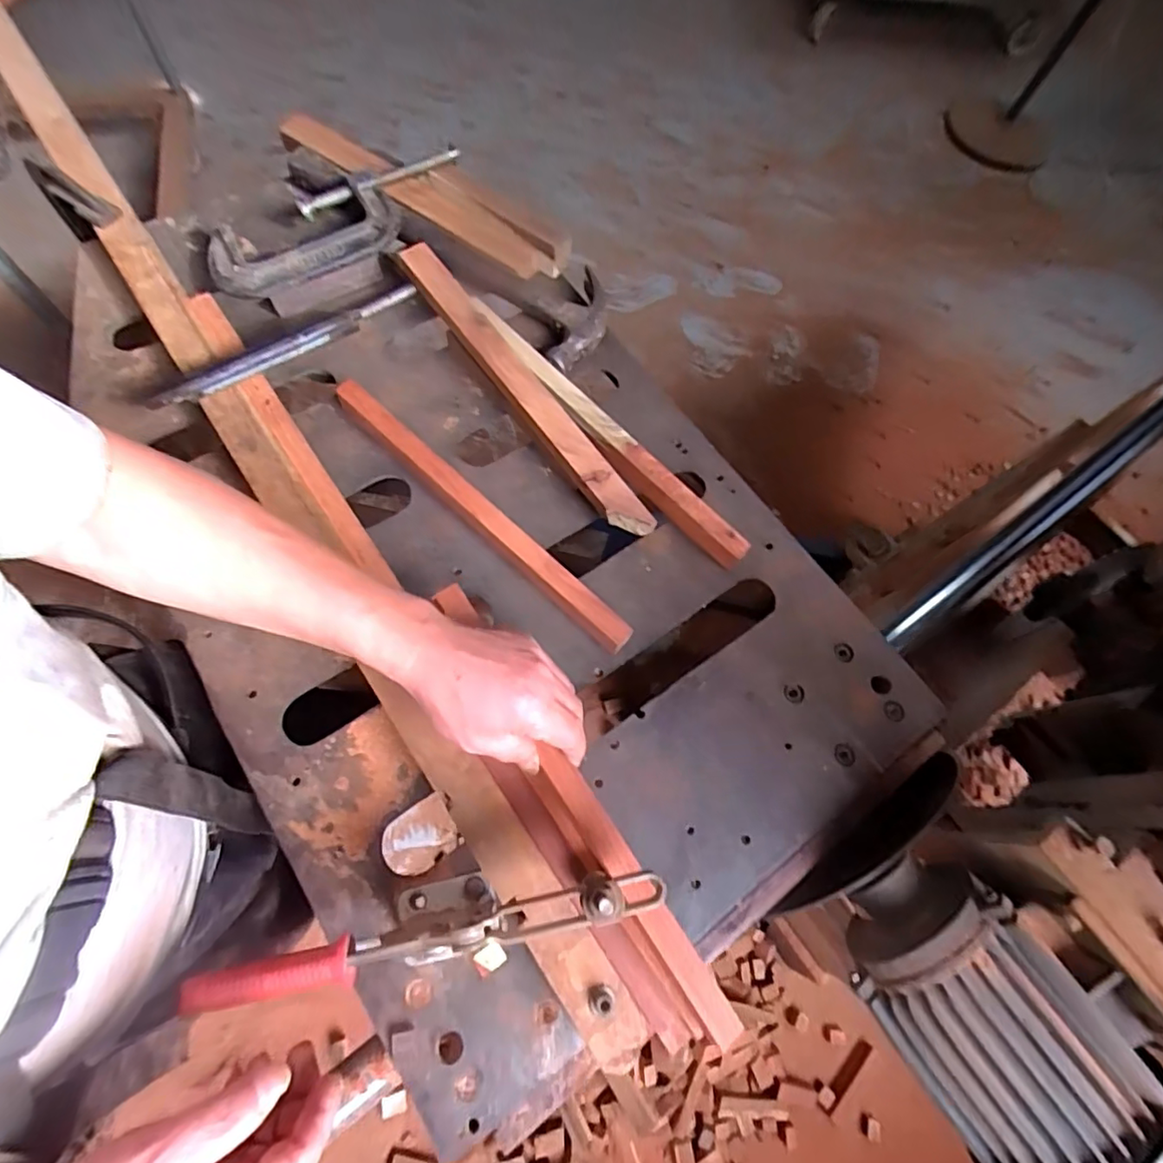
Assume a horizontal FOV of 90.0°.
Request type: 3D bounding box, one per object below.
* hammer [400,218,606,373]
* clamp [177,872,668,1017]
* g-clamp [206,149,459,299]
[{"bbox_3d":[-0.075,-0.340,0.641,0.254,0.035,0.119,41,72,13],"label":"hammer"},{"bbox_3d":[-0.091,0.229,0.379,0.279,0.109,0.058,-2,68,-4],"label":"clamp"},{"bbox_3d":[-0.258,-0.394,0.629,0.297,0.036,0.135,-35,74,-16],"label":"g-clamp"}]

